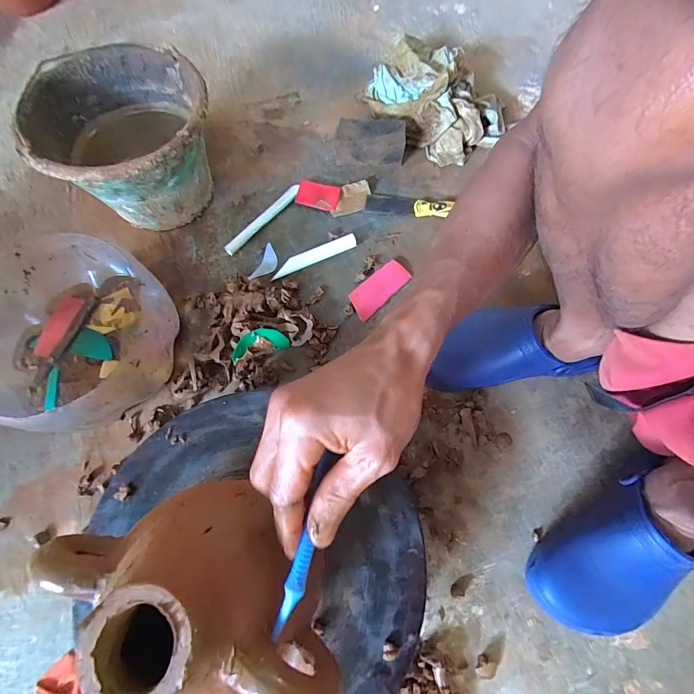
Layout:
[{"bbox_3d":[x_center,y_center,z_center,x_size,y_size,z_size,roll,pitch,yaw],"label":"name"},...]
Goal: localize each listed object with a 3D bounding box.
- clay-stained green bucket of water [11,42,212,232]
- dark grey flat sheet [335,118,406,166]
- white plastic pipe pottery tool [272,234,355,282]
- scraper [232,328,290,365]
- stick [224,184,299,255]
[{"bbox_3d":[-0.332,-0.318,0.577,0.246,0.168,0.273,-20,70,-7],"label":"clay-stained green bucket of water"},{"bbox_3d":[0.041,-0.364,0.639,0.120,0.057,0.061,2,69,2],"label":"dark grey flat sheet"},{"bbox_3d":[-0.053,-0.147,0.579,0.143,0.023,0.016,-24,70,-8],"label":"white plastic pipe pottery tool"},{"bbox_3d":[-0.123,-0.006,0.510,0.081,0.041,0.009,-12,29,-21],"label":"scraper"},{"bbox_3d":[-0.142,-0.219,0.613,0.020,0.021,0.167,37,74,14],"label":"stick"}]

